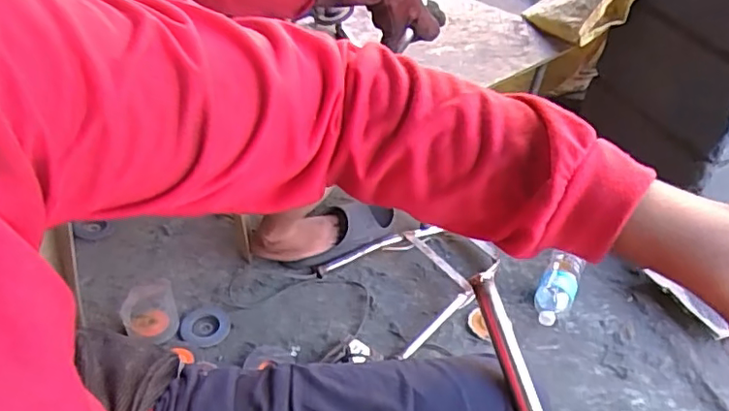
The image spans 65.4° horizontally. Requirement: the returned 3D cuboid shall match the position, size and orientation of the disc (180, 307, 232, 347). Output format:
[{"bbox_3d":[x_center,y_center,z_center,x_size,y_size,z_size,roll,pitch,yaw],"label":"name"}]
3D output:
[{"bbox_3d":[-0.334,0.255,1.190,0.095,0.014,0.098,3,39,-2],"label":"disc"}]

